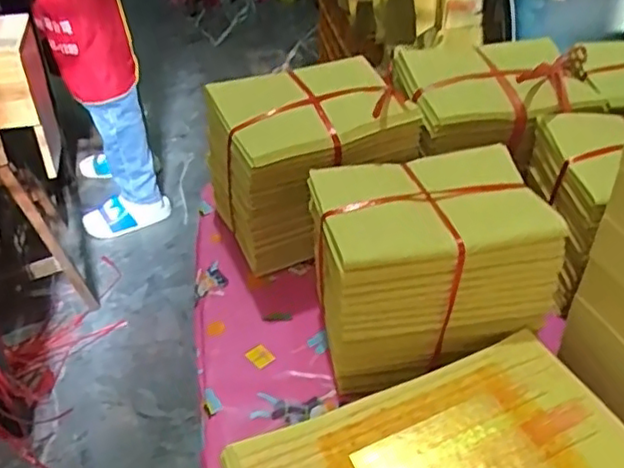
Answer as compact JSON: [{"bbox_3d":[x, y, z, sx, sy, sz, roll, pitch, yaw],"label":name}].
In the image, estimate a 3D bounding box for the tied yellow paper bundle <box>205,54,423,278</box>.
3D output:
[{"bbox_3d":[0.003,-0.060,0.613,0.167,0.147,0.137,-16,43,-17],"label":"tied yellow paper bundle"}]

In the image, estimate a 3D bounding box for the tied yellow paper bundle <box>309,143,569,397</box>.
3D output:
[{"bbox_3d":[0.088,0.019,0.520,0.160,0.122,0.123,-7,41,-8],"label":"tied yellow paper bundle"}]

